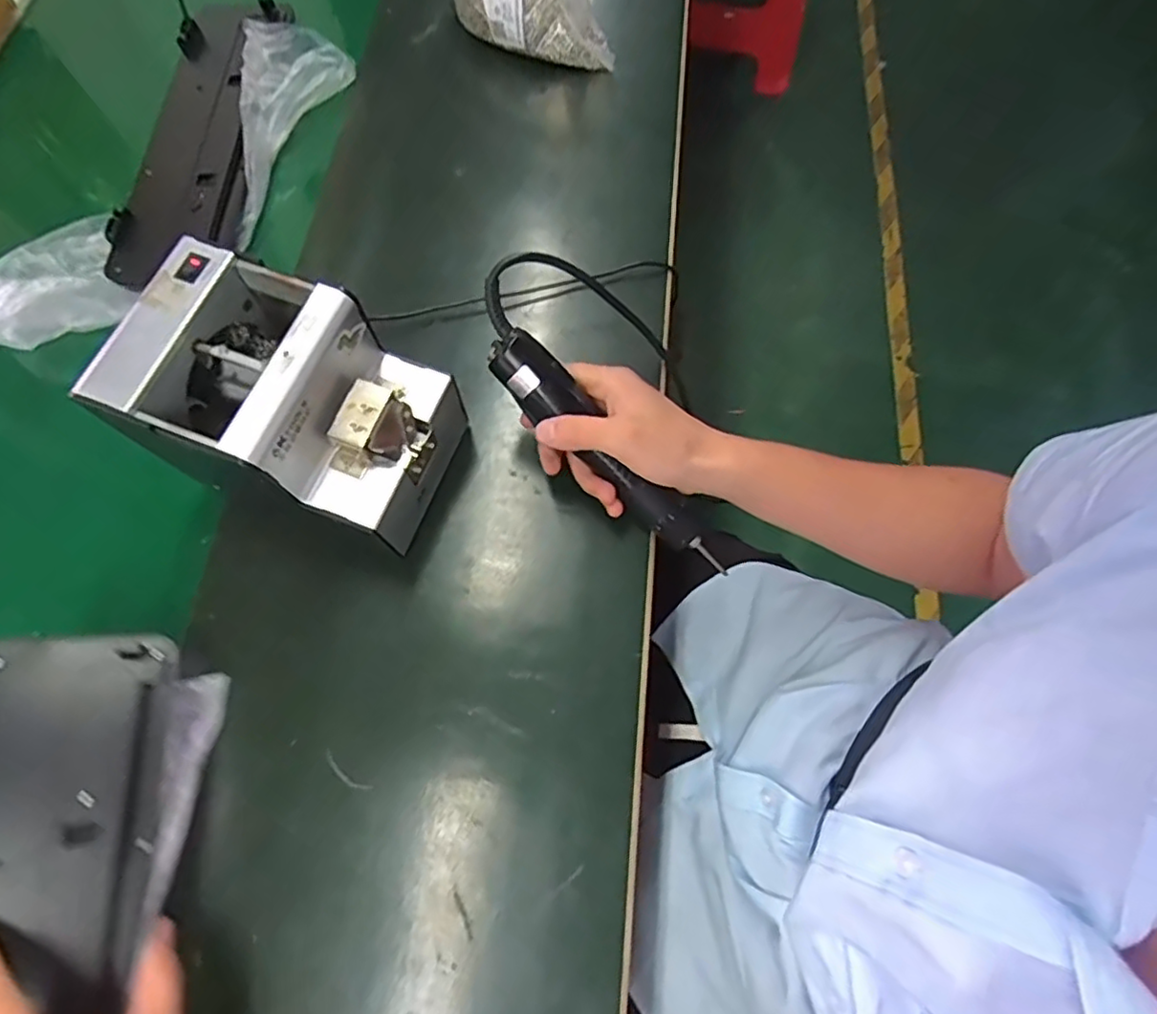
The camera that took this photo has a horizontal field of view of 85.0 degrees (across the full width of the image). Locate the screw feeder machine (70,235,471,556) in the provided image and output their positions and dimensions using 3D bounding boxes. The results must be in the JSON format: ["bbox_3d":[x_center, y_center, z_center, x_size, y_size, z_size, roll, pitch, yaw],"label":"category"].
[{"bbox_3d":[-0.194,-0.066,0.451,0.175,0.152,0.122,19,70,6],"label":"screw feeder machine"}]

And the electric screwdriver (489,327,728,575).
[{"bbox_3d":[0.029,-0.036,0.464,0.233,0.027,0.036,44,73,-11],"label":"electric screwdriver"}]

